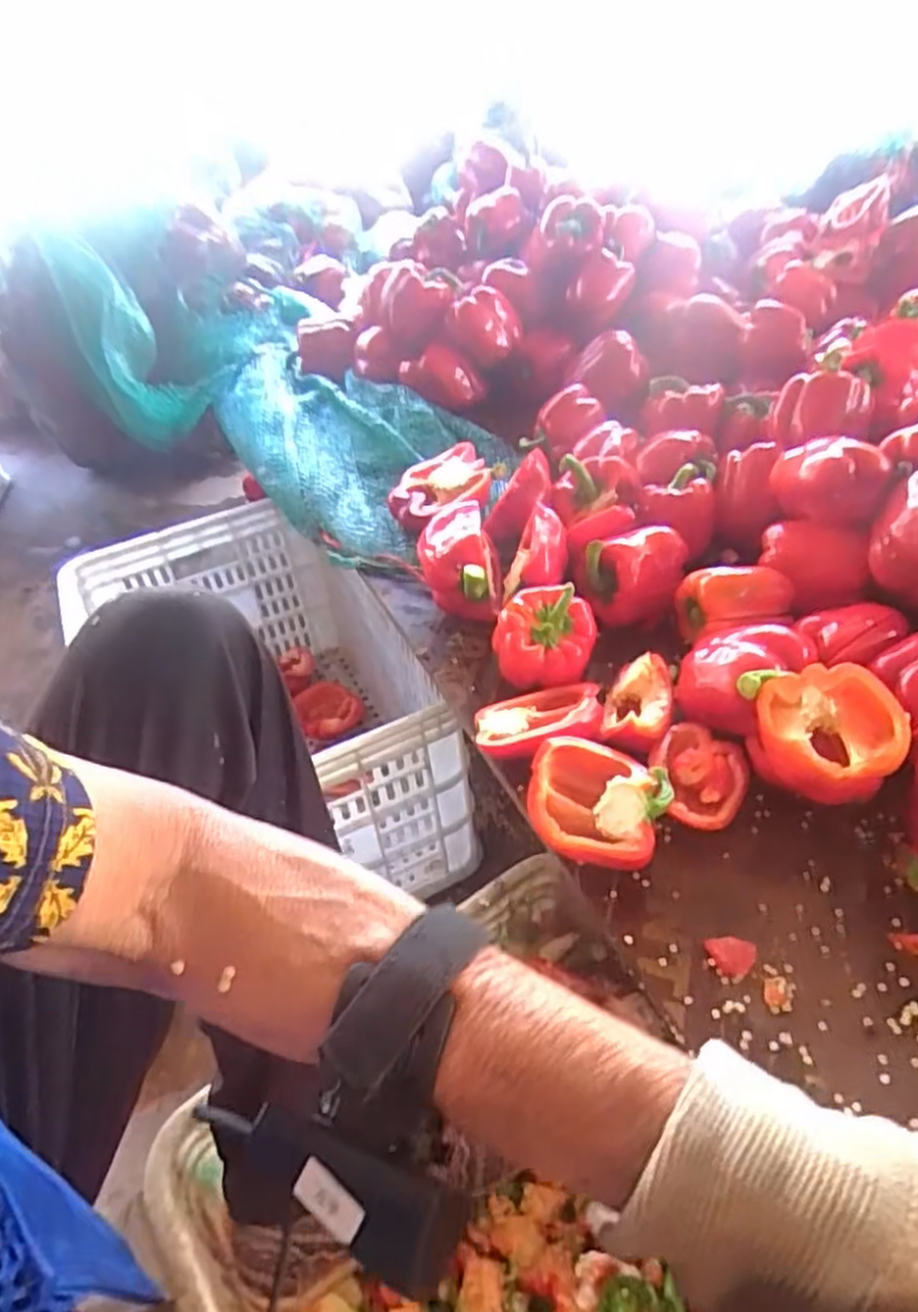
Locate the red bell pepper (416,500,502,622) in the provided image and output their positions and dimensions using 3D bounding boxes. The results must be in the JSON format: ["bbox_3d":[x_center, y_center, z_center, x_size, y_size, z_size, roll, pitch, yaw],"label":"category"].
[{"bbox_3d":[0.000,-0.076,0.683,0.073,0.082,0.095,-4,43,4],"label":"red bell pepper"}]

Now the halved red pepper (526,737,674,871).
[{"bbox_3d":[0.091,0.099,0.510,0.089,0.037,0.075,10,46,18],"label":"halved red pepper"}]

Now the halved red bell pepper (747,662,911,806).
[{"bbox_3d":[0.239,0.052,0.494,0.085,0.059,0.072,20,50,26],"label":"halved red bell pepper"}]

